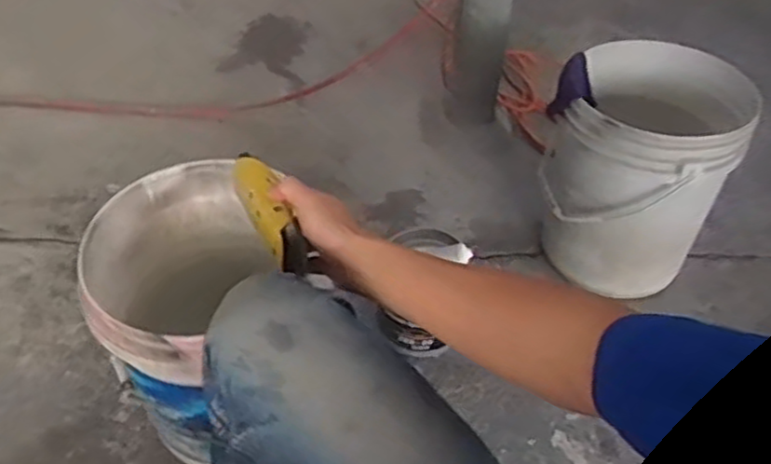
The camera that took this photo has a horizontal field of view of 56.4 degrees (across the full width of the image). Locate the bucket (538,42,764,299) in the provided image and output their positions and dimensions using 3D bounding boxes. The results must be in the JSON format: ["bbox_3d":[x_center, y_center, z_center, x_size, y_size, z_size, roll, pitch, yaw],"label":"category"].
[{"bbox_3d":[0.446,-0.116,1.276,0.263,0.342,0.300,21,50,15],"label":"bucket"}]

